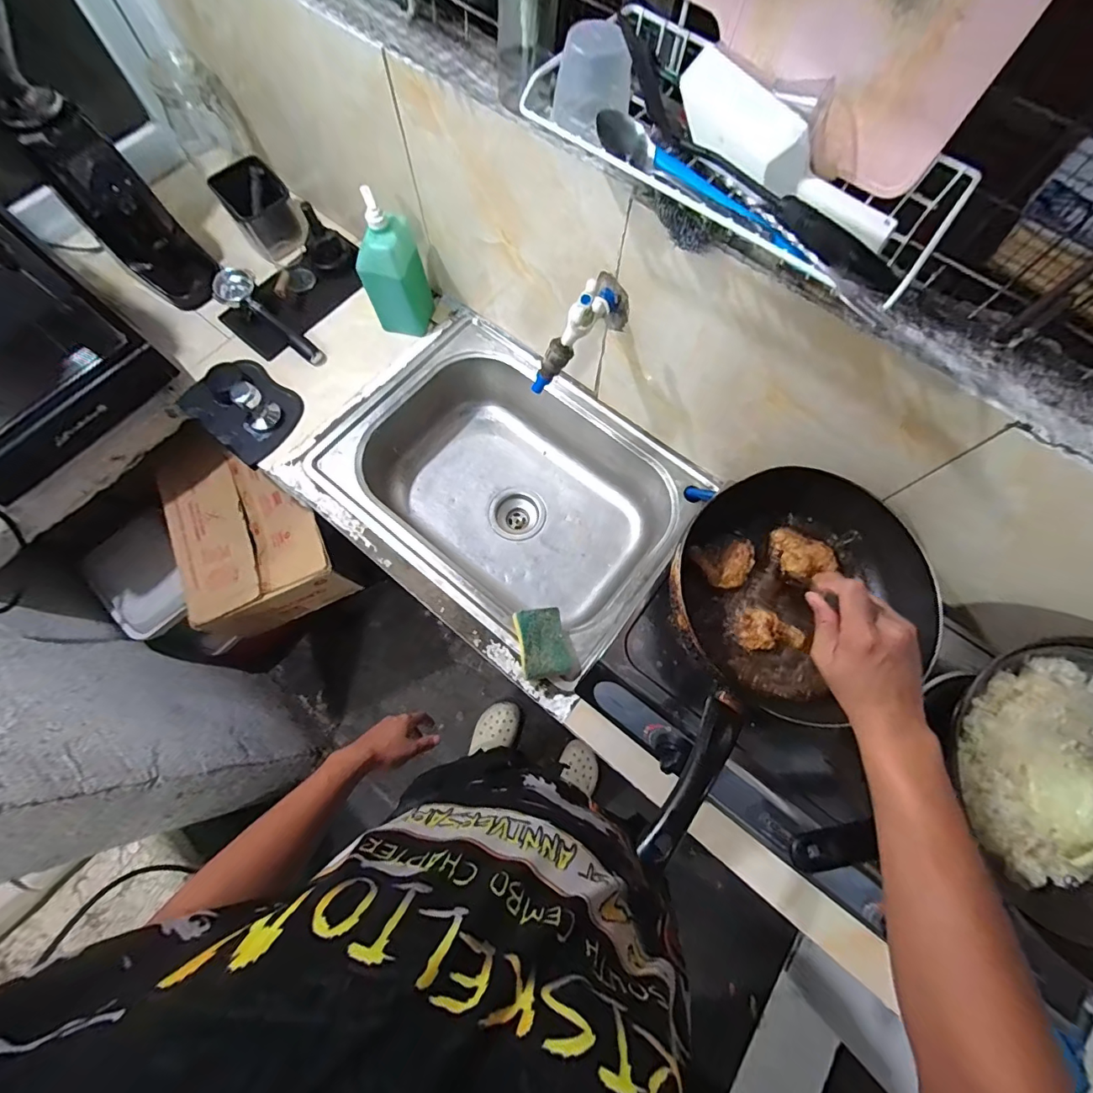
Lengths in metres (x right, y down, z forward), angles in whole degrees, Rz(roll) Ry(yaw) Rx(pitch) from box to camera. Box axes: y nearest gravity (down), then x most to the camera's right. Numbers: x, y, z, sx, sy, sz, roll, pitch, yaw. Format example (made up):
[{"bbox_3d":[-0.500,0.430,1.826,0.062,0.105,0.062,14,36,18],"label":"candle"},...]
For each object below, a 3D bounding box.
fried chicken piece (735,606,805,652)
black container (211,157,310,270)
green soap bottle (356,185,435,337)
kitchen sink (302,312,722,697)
[{"bbox_3d":[0.264,0.096,0.559,0.070,0.025,0.049,-2,72,-2],"label":"fried chicken piece"},{"bbox_3d":[-0.550,-0.655,0.930,0.113,0.102,0.169,-36,76,-12],"label":"black container"},{"bbox_3d":[-0.267,-0.485,0.813,0.089,0.227,0.086,6,72,1],"label":"green soap bottle"},{"bbox_3d":[-0.061,-0.097,0.882,0.582,0.180,0.420,38,75,11],"label":"kitchen sink"}]

